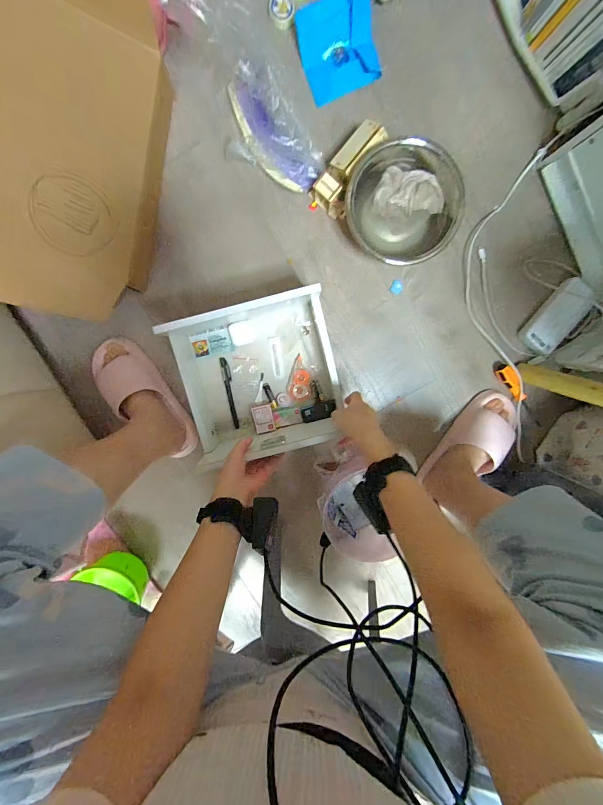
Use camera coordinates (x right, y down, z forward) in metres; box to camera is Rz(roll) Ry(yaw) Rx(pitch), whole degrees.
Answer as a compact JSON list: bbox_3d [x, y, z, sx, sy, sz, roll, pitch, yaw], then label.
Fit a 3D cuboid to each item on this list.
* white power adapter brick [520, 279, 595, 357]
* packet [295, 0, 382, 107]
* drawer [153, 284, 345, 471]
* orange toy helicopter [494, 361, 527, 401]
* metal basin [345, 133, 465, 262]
[{"bbox_3d":[0.488,-0.164,0.644,0.071,0.029,0.143,35,97,-6],"label":"white power adapter brick"},{"bbox_3d":[0.062,-0.612,0.582,0.124,0.013,0.132,-18,109,3],"label":"packet"},{"bbox_3d":[-0.075,-0.049,0.617,0.271,0.115,0.247,-13,99,2],"label":"drawer"},{"bbox_3d":[0.418,-0.043,0.673,0.031,0.017,0.090,-40,97,6],"label":"orange toy helicopter"},{"bbox_3d":[0.172,-0.350,0.587,0.183,0.080,0.178,0,99,0],"label":"metal basin"}]

